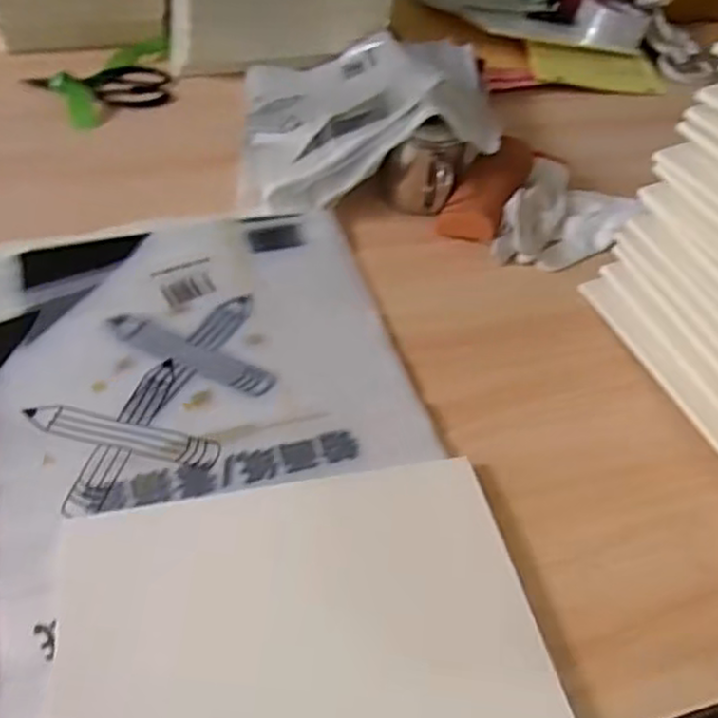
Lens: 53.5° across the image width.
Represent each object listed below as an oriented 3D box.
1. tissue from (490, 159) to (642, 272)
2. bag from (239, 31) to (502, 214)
[{"bbox_3d":[0.225,-0.154,0.774,0.118,0.034,0.179,22,50,13],"label":"tissue"},{"bbox_3d":[0.014,-0.308,0.814,0.283,0.104,0.317,0,49,-6],"label":"bag"}]

